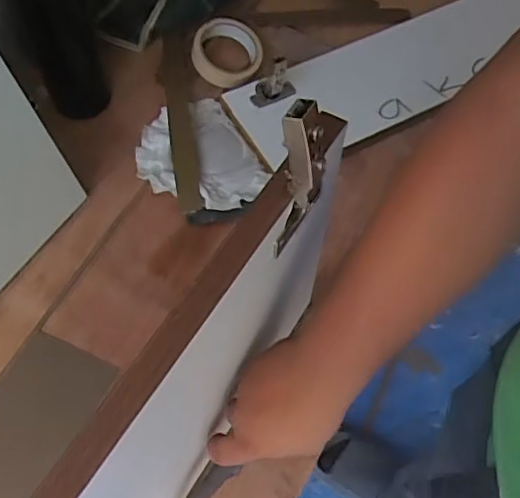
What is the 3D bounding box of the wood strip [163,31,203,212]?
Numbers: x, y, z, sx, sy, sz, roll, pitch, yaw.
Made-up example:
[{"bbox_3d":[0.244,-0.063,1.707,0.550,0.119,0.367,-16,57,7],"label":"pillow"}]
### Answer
[{"bbox_3d":[-0.108,-0.187,0.793,0.033,0.009,0.308,-6,64,-6],"label":"wood strip"}]

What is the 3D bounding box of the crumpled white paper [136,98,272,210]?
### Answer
[{"bbox_3d":[-0.082,-0.118,0.763,0.144,0.017,0.176,-26,68,-15],"label":"crumpled white paper"}]

